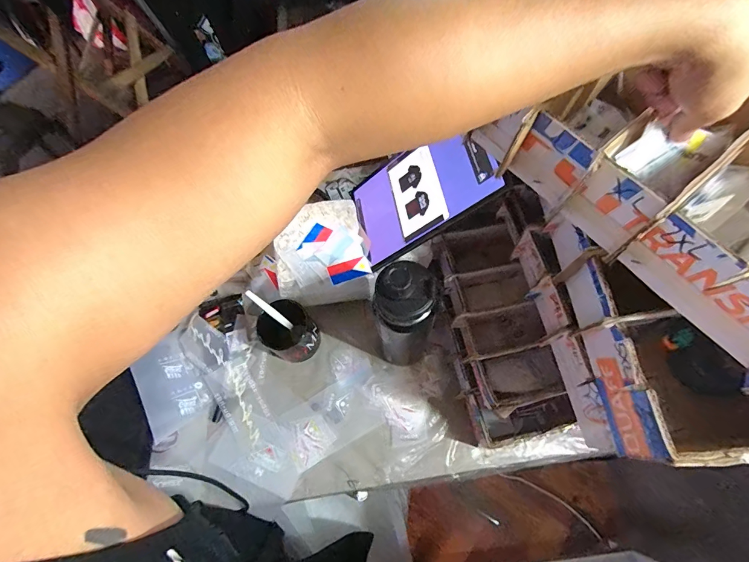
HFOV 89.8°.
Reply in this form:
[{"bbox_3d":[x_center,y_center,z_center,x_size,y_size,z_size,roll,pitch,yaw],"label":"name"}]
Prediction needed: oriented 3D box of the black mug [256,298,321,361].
[{"bbox_3d":[-0.140,0.087,0.632,0.082,0.090,0.087,-1,67,2],"label":"black mug"}]

